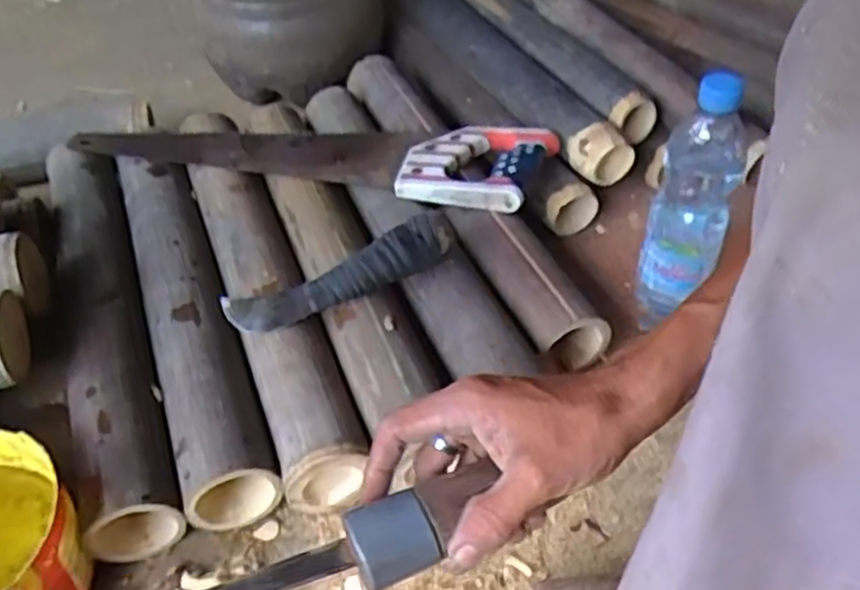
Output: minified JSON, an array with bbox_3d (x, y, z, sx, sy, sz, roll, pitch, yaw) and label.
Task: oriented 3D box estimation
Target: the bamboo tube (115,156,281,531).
[{"bbox_3d":[-0.225,0.017,0.726,0.072,0.078,0.437,-16,47,-15],"label":"bamboo tube"}]

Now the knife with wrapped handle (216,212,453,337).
[{"bbox_3d":[-0.078,-0.014,0.673,0.207,0.034,0.048,-23,46,3],"label":"knife with wrapped handle"}]

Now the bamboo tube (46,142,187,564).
[{"bbox_3d":[-0.305,0.017,0.727,0.080,0.075,0.487,-16,47,-15],"label":"bamboo tube"}]

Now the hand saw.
[{"bbox_3d":[-0.143,-0.158,0.834,0.540,0.052,0.110,10,45,10],"label":"hand saw"}]

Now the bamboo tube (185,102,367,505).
[{"bbox_3d":[-0.165,-0.023,0.747,0.070,0.061,0.500,-16,47,-15],"label":"bamboo tube"}]

